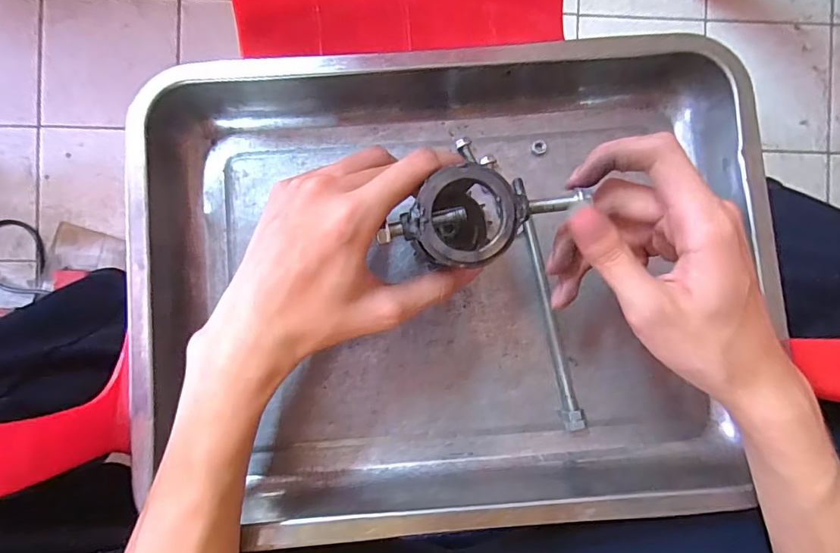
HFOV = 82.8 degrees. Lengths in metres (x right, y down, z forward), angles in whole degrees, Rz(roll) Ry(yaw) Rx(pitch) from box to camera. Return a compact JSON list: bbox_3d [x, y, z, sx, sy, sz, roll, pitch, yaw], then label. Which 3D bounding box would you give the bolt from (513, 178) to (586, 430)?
[{"bbox_3d":[0.088,0.017,0.323,0.012,0.013,0.170,-10,91,-2],"label":"bolt"}]

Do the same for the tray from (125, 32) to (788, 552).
[{"bbox_3d":[0.019,-0.012,0.318,0.389,0.061,0.319,-4,84,-2],"label":"tray"}]

